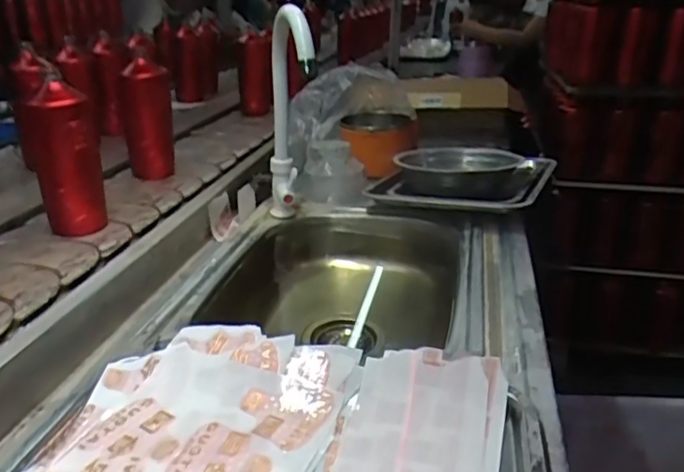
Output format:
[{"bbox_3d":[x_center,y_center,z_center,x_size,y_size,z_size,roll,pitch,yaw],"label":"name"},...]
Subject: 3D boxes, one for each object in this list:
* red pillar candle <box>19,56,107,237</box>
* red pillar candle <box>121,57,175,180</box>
[{"bbox_3d":[-0.366,-0.104,0.804,0.082,0.204,0.064,-8,25,-22],"label":"red pillar candle"},{"bbox_3d":[-0.330,-0.196,1.038,0.087,0.189,0.068,-3,25,-22],"label":"red pillar candle"}]

